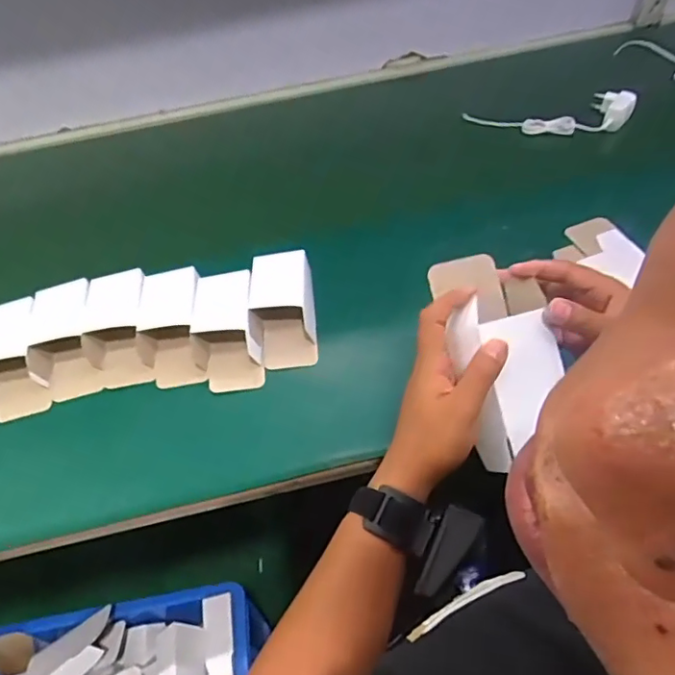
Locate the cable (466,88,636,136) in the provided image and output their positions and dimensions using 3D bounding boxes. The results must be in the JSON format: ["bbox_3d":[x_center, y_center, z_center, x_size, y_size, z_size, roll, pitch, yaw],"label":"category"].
[{"bbox_3d":[0.340,-0.354,0.905,0.253,0.056,0.074,2,51,3],"label":"cable"}]

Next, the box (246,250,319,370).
[{"bbox_3d":[-0.066,-0.034,0.676,0.087,0.057,0.149,-3,51,-2],"label":"box"}]

